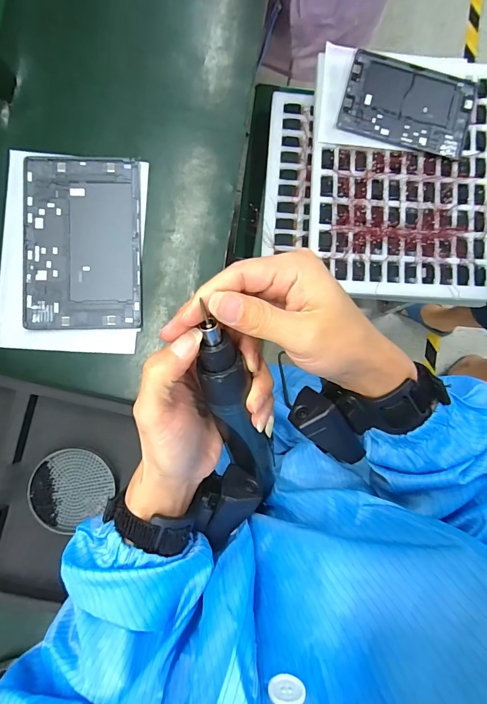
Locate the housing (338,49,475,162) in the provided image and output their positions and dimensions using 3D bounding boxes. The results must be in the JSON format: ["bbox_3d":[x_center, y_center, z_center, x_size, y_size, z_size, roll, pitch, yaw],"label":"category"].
[{"bbox_3d":[0.331,-0.496,0.743,0.257,0.008,0.176,14,84,-1],"label":"housing"}]

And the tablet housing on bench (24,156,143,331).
[{"bbox_3d":[-0.234,-0.160,0.546,0.165,0.010,0.254,-1,85,-4],"label":"tablet housing on bench"}]

